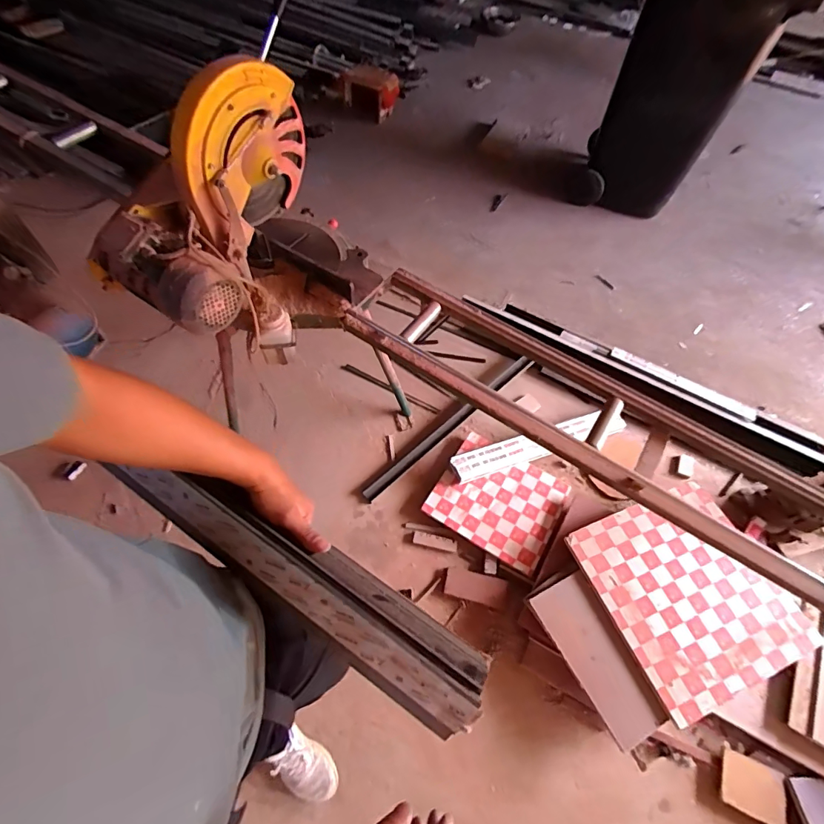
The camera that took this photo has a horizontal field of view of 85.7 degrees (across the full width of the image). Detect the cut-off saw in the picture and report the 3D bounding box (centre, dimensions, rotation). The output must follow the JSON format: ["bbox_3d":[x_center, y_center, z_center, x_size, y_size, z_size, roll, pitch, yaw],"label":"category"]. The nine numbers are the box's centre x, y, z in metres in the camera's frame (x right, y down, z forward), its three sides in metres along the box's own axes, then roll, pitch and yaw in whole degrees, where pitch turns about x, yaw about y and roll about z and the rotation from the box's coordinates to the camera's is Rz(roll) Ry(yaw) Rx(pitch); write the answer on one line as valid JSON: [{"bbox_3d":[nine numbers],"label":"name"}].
[{"bbox_3d":[-0.357,-0.416,0.975,0.423,0.455,0.541,36,63,17],"label":"cut-off saw"}]

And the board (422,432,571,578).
[{"bbox_3d":[0.304,0.303,1.551,0.409,0.028,0.365,30,61,13],"label":"board"}]

